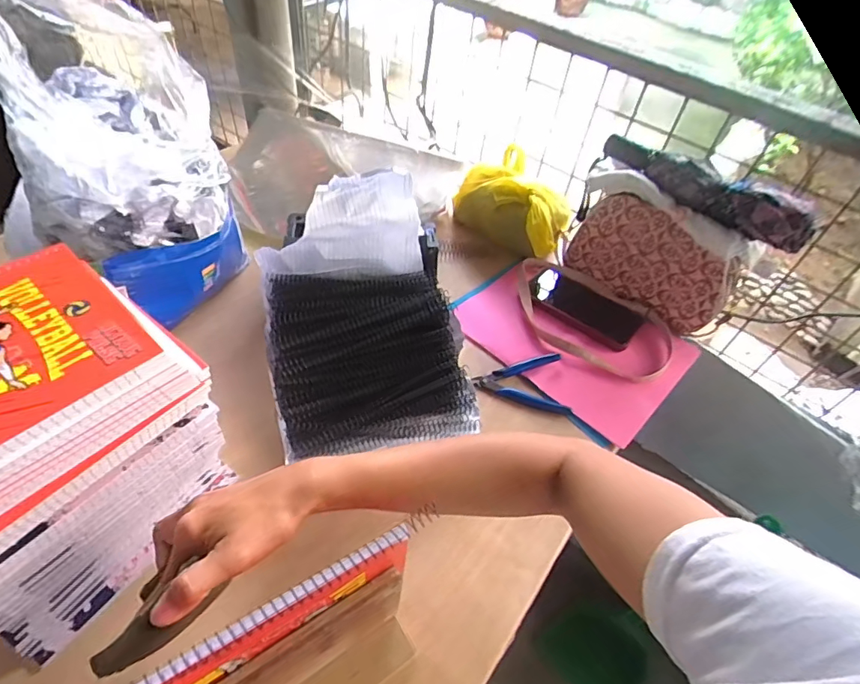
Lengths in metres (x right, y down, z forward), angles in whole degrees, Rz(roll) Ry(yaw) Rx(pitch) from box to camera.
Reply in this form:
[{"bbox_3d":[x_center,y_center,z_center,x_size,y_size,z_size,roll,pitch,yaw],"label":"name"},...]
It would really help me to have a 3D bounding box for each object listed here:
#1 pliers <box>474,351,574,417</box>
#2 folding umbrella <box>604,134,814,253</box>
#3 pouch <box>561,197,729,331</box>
[{"bbox_3d":[0.110,0.050,0.593,0.107,0.030,0.066,1,49,-7],"label":"pliers"},{"bbox_3d":[0.342,-0.195,0.631,0.059,0.056,0.269,-35,60,-30],"label":"folding umbrella"},{"bbox_3d":[0.300,-0.113,0.678,0.209,0.132,0.035,35,54,21],"label":"pouch"}]

